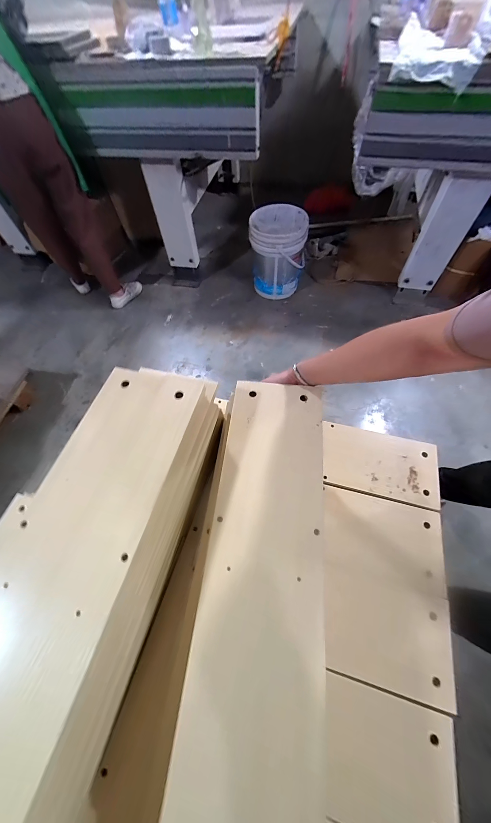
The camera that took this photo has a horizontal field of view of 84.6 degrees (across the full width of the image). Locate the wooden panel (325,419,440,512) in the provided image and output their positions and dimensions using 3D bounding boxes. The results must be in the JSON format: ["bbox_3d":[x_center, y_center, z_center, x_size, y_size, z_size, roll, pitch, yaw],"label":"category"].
[{"bbox_3d":[0.329,0.123,0.672,0.272,0.013,0.165,12,62,11],"label":"wooden panel"}]

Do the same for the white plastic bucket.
[{"bbox_3d":[0.189,-0.920,1.598,0.307,0.404,0.280,-1,58,2],"label":"white plastic bucket"}]

